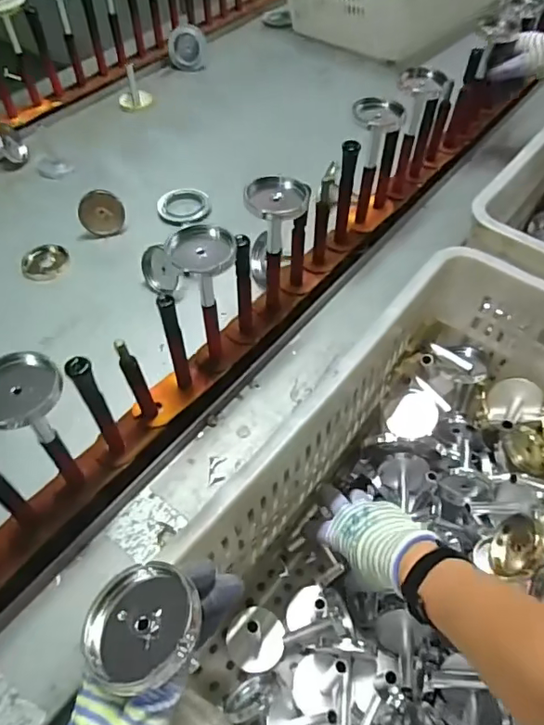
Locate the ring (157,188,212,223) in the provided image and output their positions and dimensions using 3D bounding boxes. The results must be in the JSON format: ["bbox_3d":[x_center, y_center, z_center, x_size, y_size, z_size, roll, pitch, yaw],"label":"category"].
[{"bbox_3d":[-0.144,-0.262,0.861,0.085,0.013,0.085,0,53,0],"label":"ring"}]

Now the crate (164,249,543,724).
[{"bbox_3d":[0.196,0.181,0.546,0.346,0.290,0.584,33,60,22],"label":"crate"}]

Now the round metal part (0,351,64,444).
[{"bbox_3d":[-0.199,0.024,0.403,0.072,0.017,0.066,5,53,4],"label":"round metal part"}]

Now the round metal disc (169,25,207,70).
[{"bbox_3d":[-0.183,-0.679,1.125,0.079,0.081,0.034,-2,53,-1],"label":"round metal disc"}]

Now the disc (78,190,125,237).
[{"bbox_3d":[-0.258,-0.227,0.797,0.066,0.065,0.011,24,12,-25],"label":"disc"}]

